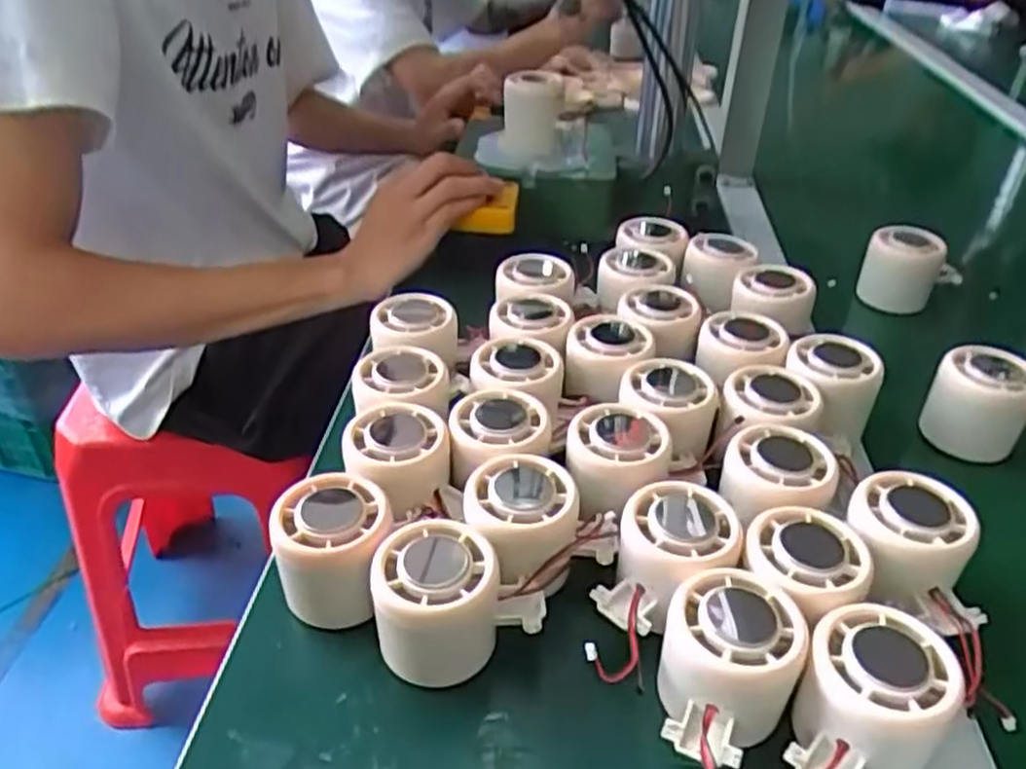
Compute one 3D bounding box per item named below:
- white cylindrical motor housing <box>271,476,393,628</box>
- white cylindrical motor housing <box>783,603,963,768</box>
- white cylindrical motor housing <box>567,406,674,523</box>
[{"bbox_3d":[-0.085,0.083,0.374,0.052,0.063,0.051,1,35,-1],"label":"white cylindrical motor housing"},{"bbox_3d":[0.140,0.133,0.314,0.054,0.054,0.070,29,44,33],"label":"white cylindrical motor housing"},{"bbox_3d":[0.054,0.042,0.417,0.055,0.043,0.055,-3,36,-6],"label":"white cylindrical motor housing"}]

